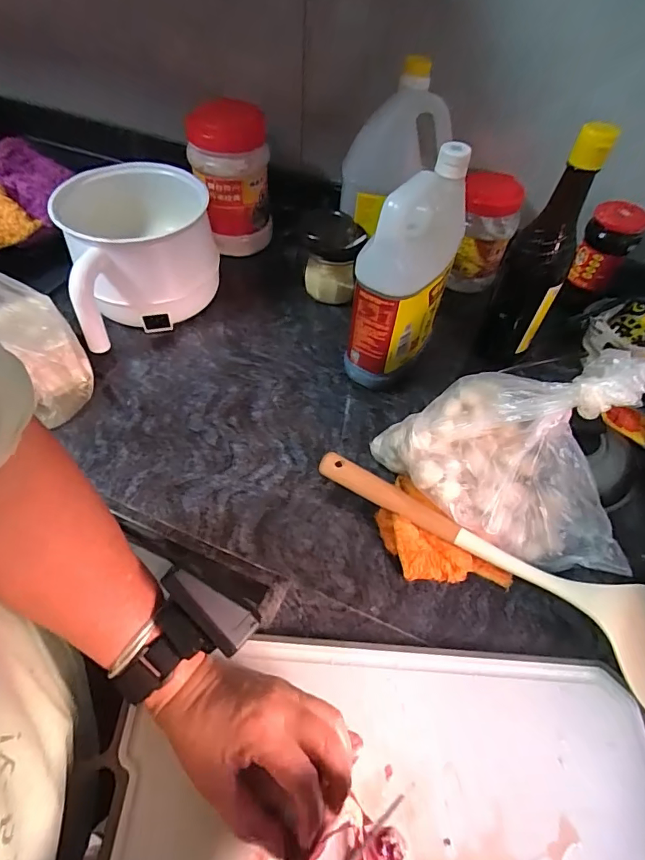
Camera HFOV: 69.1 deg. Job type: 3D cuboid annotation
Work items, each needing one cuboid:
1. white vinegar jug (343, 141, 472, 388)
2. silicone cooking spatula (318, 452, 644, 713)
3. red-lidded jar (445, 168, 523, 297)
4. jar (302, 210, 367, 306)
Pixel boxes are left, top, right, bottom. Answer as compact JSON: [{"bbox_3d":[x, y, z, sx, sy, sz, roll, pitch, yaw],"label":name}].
[{"bbox_3d":[0.086,-0.160,0.500,0.082,0.225,0.134,36,59,22],"label":"white vinegar jug"},{"bbox_3d":[0.154,0.105,0.413,0.338,0.045,0.076,34,59,21],"label":"silicone cooking spatula"},{"bbox_3d":[0.208,-0.258,0.622,0.068,0.137,0.068,7,53,2],"label":"red-lidded jar"},{"bbox_3d":[0.013,-0.233,0.633,0.075,0.097,0.086,2,53,-1],"label":"jar"}]

